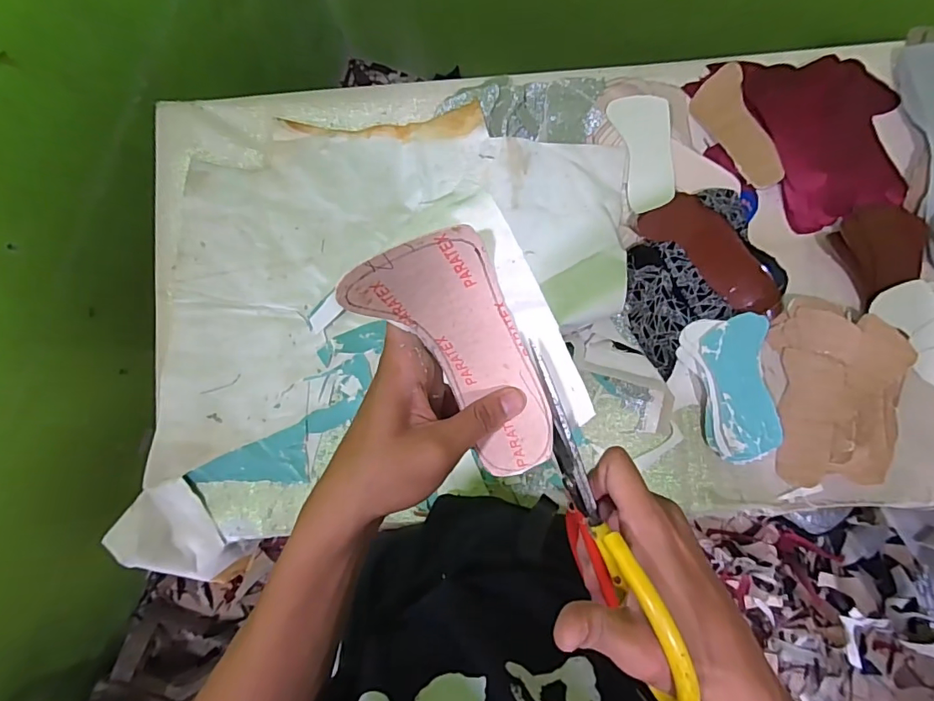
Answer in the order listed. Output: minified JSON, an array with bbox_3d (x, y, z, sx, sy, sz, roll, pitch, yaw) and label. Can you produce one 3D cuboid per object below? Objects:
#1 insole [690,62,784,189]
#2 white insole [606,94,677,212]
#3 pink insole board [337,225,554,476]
[{"bbox_3d":[0.357,-0.291,0.660,0.065,0.026,0.164,-22,90,33],"label":"insole"},{"bbox_3d":[0.236,-0.262,0.649,0.070,0.006,0.153,-14,85,25],"label":"white insole"},{"bbox_3d":[0.002,0.000,0.267,0.067,0.038,0.141,-35,115,-2],"label":"pink insole board"}]

